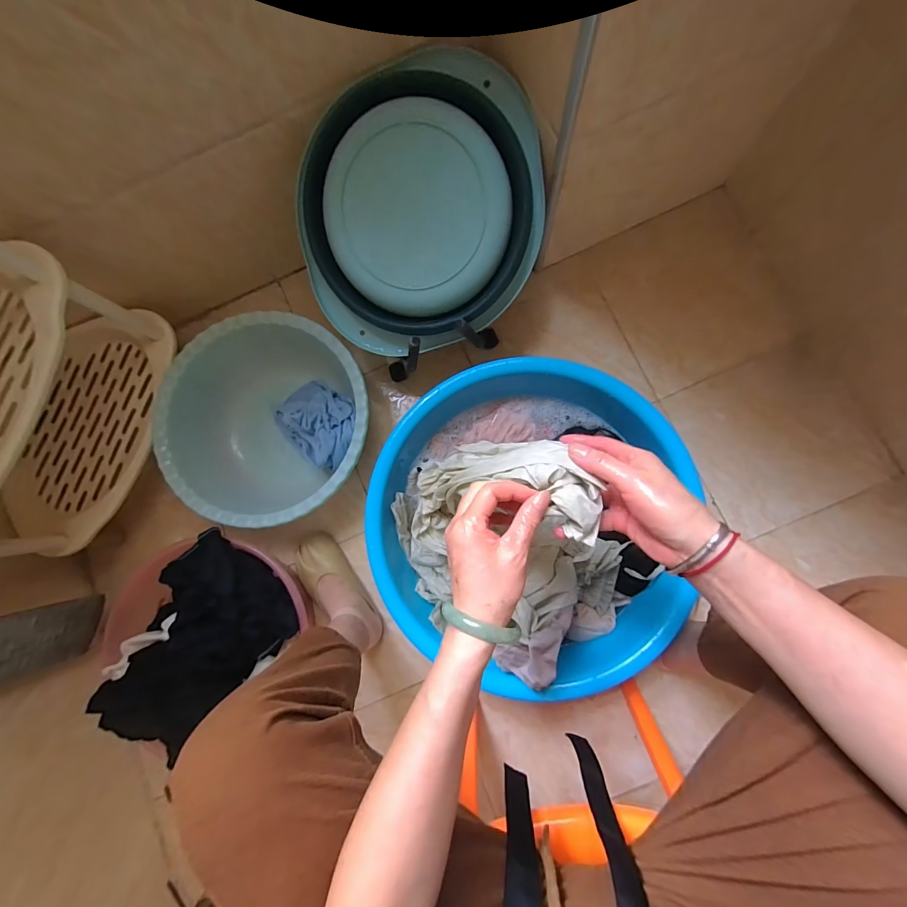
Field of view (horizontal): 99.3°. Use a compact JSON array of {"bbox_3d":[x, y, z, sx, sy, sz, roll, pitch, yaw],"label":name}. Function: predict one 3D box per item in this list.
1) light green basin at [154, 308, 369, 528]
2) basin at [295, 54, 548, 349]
[{"bbox_3d":[-0.334,-0.058,0.730,0.365,0.131,0.363,-1,83,5],"label":"light green basin"},{"bbox_3d":[-0.044,-0.343,0.568,0.349,0.100,0.428,27,111,-7],"label":"basin"}]

